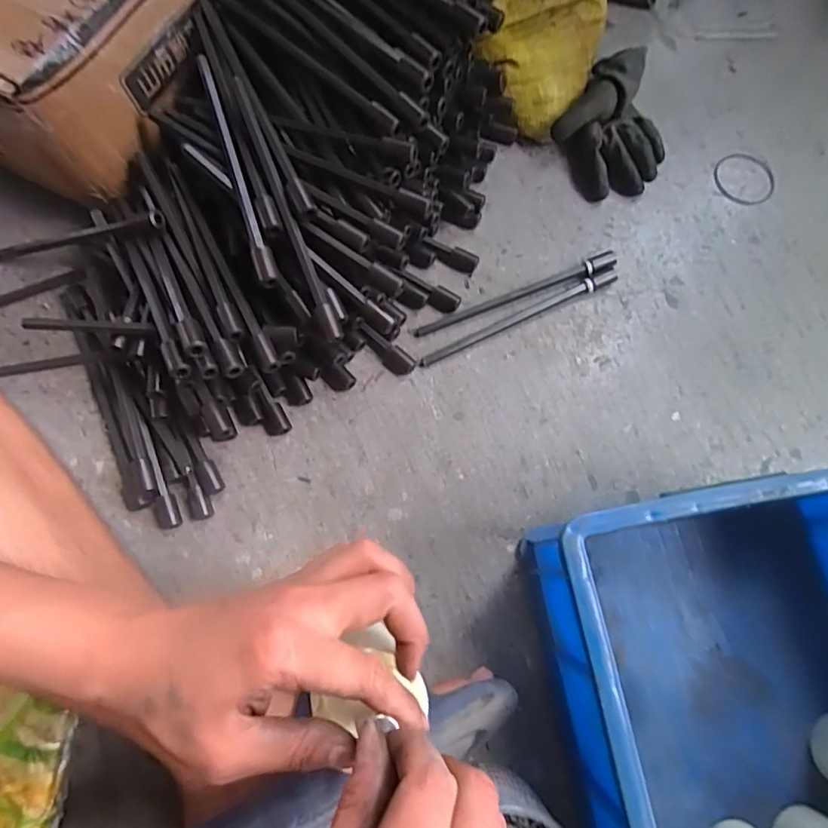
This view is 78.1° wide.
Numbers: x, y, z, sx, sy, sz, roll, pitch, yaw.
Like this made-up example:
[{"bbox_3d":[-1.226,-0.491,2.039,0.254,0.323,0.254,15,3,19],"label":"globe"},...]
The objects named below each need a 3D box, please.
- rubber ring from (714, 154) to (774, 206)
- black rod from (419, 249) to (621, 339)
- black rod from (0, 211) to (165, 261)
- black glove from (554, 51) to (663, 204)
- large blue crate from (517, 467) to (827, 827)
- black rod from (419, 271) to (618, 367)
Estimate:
[{"bbox_3d":[0.399,-0.283,0.616,0.075,0.004,0.074,1,74,-2],"label":"rubber ring"},{"bbox_3d":[0.113,-0.128,0.549,0.235,0.012,0.018,-22,76,-8],"label":"black rod"},{"bbox_3d":[-0.338,-0.169,0.498,0.229,0.017,0.017,-2,73,21],"label":"black rod"},{"bbox_3d":[0.242,-0.338,0.596,0.124,0.047,0.187,31,75,7],"label":"black glove"},{"bbox_3d":[0.268,0.252,0.379,0.287,0.152,0.382,-9,75,-5],"label":"large blue crate"},{"bbox_3d":[0.113,-0.102,0.539,0.232,0.010,0.015,-25,76,-9],"label":"black rod"}]

